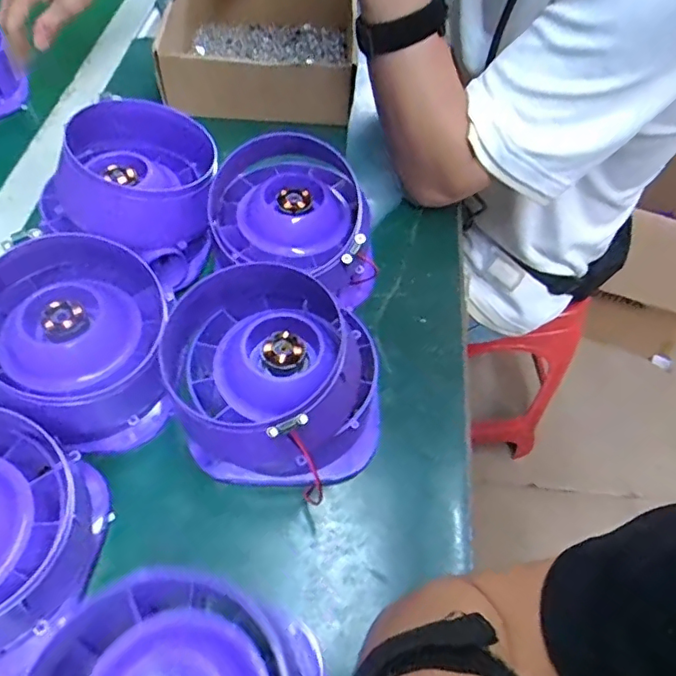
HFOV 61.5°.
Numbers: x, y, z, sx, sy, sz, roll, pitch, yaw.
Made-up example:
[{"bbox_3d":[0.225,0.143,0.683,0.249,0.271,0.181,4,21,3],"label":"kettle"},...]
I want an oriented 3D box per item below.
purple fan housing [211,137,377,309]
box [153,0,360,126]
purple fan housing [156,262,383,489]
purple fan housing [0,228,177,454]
[{"bbox_3d":[-0.036,-0.099,0.482,0.151,0.078,0.124,18,56,7],"label":"purple fan housing"},{"bbox_3d":[-0.087,-0.343,0.652,0.198,0.066,0.241,2,56,-4],"label":"box"},{"bbox_3d":[-0.044,0.024,0.402,0.150,0.061,0.144,4,56,-2],"label":"purple fan housing"},{"bbox_3d":[-0.181,0.002,0.393,0.117,0.084,0.131,-4,56,-8],"label":"purple fan housing"}]

